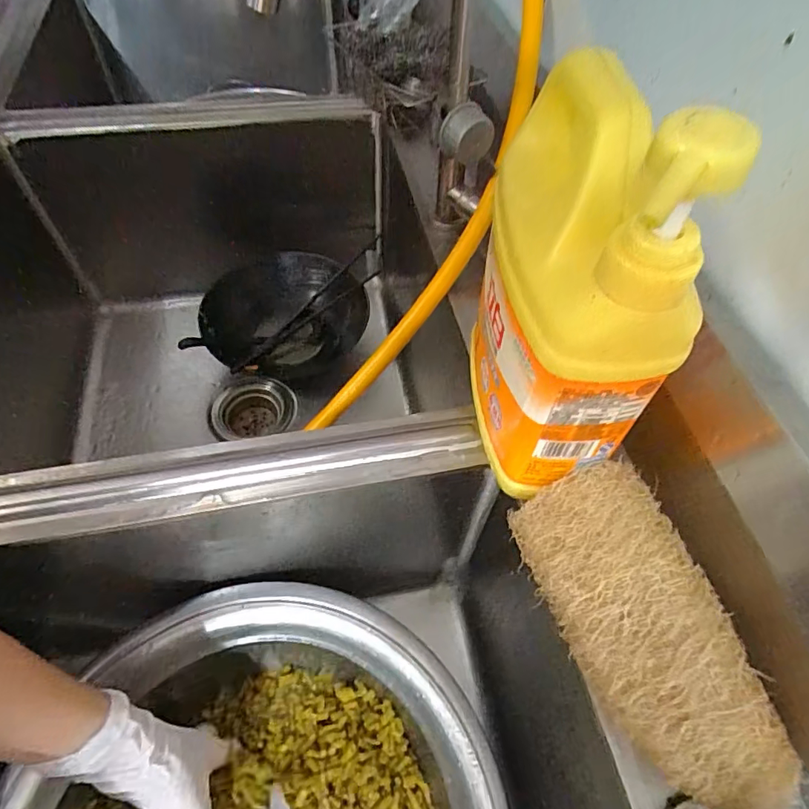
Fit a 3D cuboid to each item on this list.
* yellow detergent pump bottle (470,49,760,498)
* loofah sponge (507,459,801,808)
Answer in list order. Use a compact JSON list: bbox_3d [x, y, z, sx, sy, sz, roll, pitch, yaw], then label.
[{"bbox_3d":[0.080,-0.064,0.260,0.069,0.203,0.146,0,56,-2],"label":"yellow detergent pump bottle"},{"bbox_3d":[0.122,0.111,0.258,0.063,0.051,0.159,-18,58,-13],"label":"loofah sponge"}]

